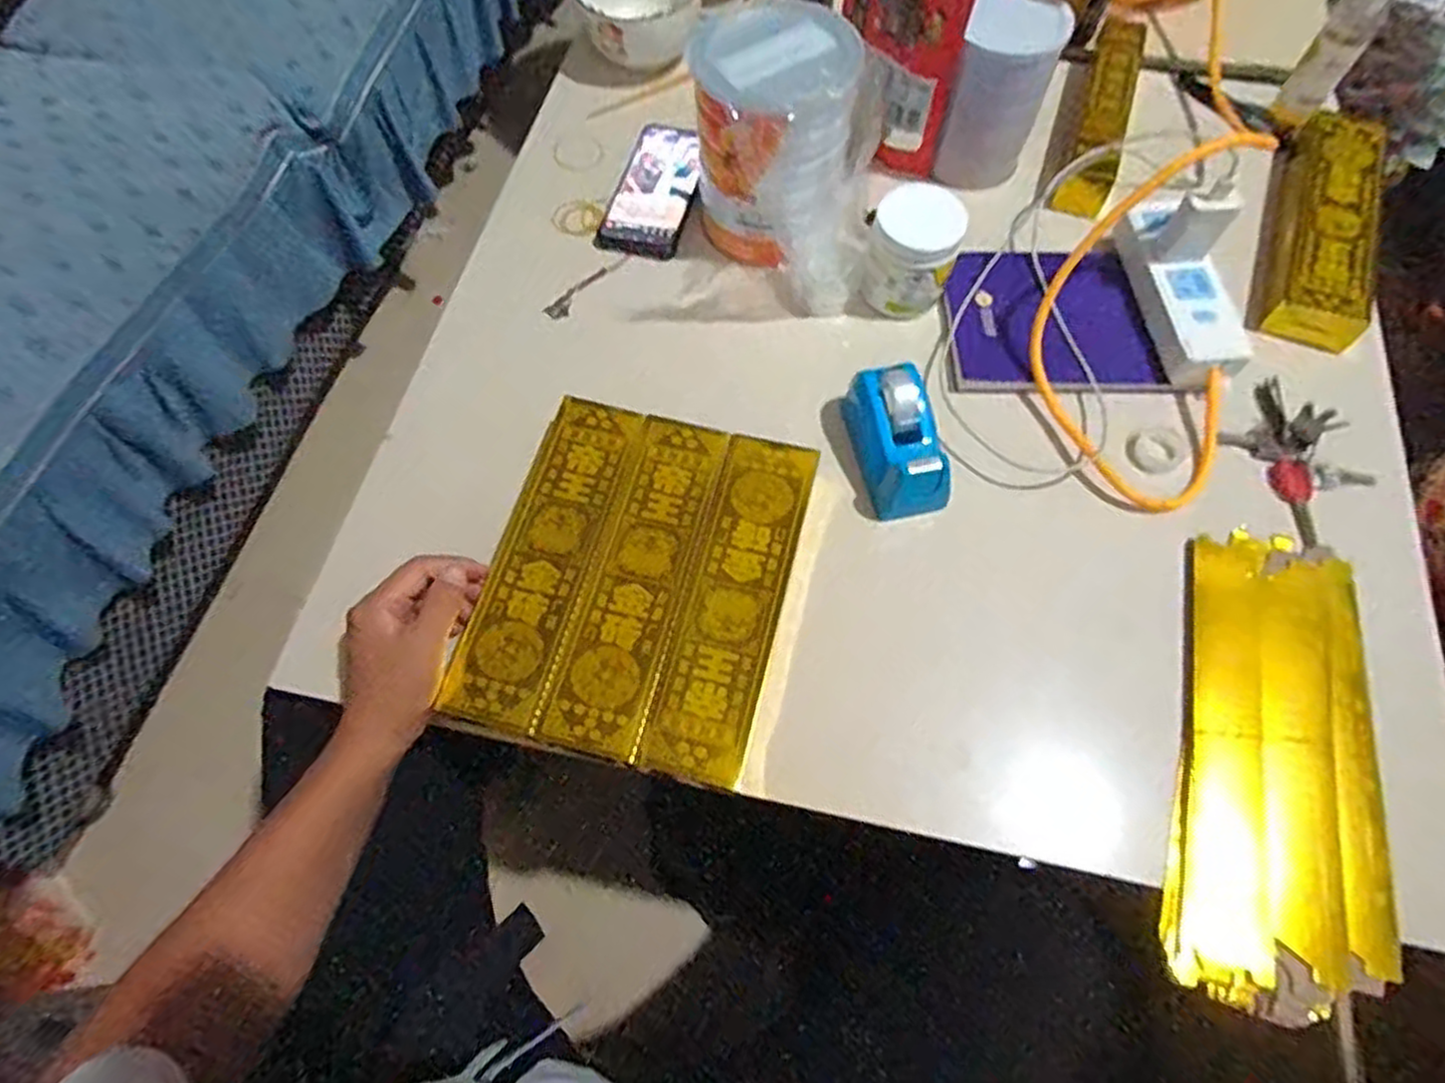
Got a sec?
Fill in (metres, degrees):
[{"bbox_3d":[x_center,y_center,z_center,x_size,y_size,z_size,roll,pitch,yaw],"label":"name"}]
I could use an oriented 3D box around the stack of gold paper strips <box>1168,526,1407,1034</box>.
[{"bbox_3d":[0.362,0.137,0.484,0.129,0.025,0.308,13,66,8],"label":"stack of gold paper strips"}]

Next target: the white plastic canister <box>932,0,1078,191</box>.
[{"bbox_3d":[0.249,-0.401,0.661,0.081,0.138,0.089,18,67,10],"label":"white plastic canister"}]

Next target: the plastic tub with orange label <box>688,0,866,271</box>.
[{"bbox_3d":[0.042,-0.325,0.615,0.125,0.157,0.119,10,66,6],"label":"plastic tub with orange label"}]

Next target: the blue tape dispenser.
[{"bbox_3d":[0.129,-0.076,0.560,0.061,0.060,0.106,-13,65,-4],"label":"blue tape dispenser"}]

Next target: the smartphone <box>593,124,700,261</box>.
[{"bbox_3d":[-0.063,-0.340,0.710,0.077,0.013,0.166,13,66,8],"label":"smartphone"}]

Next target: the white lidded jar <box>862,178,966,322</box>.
[{"bbox_3d":[0.156,-0.237,0.609,0.069,0.070,0.073,-1,65,2],"label":"white lidded jar"}]

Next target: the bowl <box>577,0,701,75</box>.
[{"bbox_3d":[-0.083,-0.540,0.751,0.119,0.056,0.119,-1,65,2],"label":"bowl"}]

